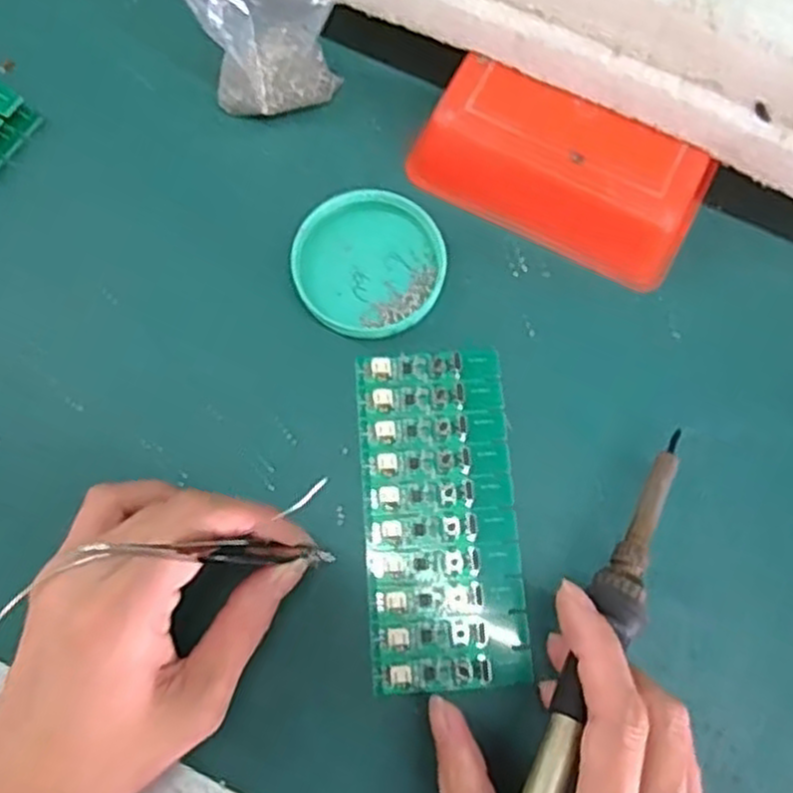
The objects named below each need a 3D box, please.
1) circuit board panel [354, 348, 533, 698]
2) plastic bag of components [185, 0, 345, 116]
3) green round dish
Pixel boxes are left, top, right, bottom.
[{"bbox_3d":[0.019,0.049,0.324,0.062,0.005,0.138,-3,76,-2],"label":"circuit board panel"},{"bbox_3d":[-0.057,-0.159,0.339,0.065,0.090,0.033,-6,76,-2],"label":"plastic bag of components"},{"bbox_3d":[-0.011,-0.061,0.348,0.065,0.009,0.067,0,75,-1],"label":"green round dish"}]

